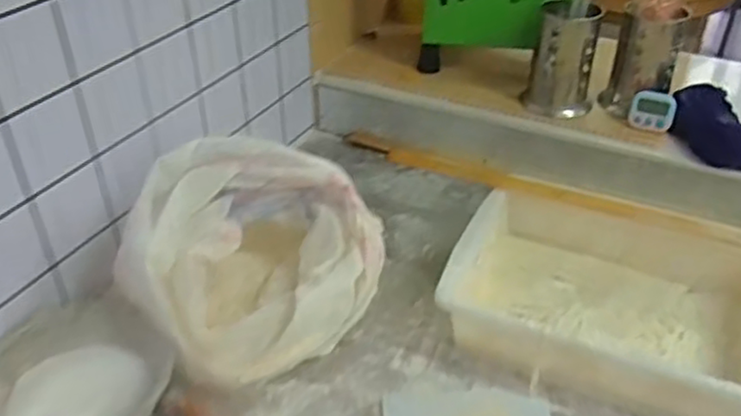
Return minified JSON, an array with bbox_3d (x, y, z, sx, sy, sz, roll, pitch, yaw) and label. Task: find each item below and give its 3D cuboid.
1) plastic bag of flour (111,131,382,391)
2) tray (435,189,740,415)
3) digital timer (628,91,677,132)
[{"bbox_3d":[-0.141,0.052,0.841,0.276,0.180,0.211,-28,45,-33],"label":"plastic bag of flour"},{"bbox_3d":[0.297,0.115,0.866,0.376,0.102,0.270,16,39,21],"label":"tray"},{"bbox_3d":[0.441,-0.153,1.084,0.067,0.060,0.011,19,32,31],"label":"digital timer"}]

